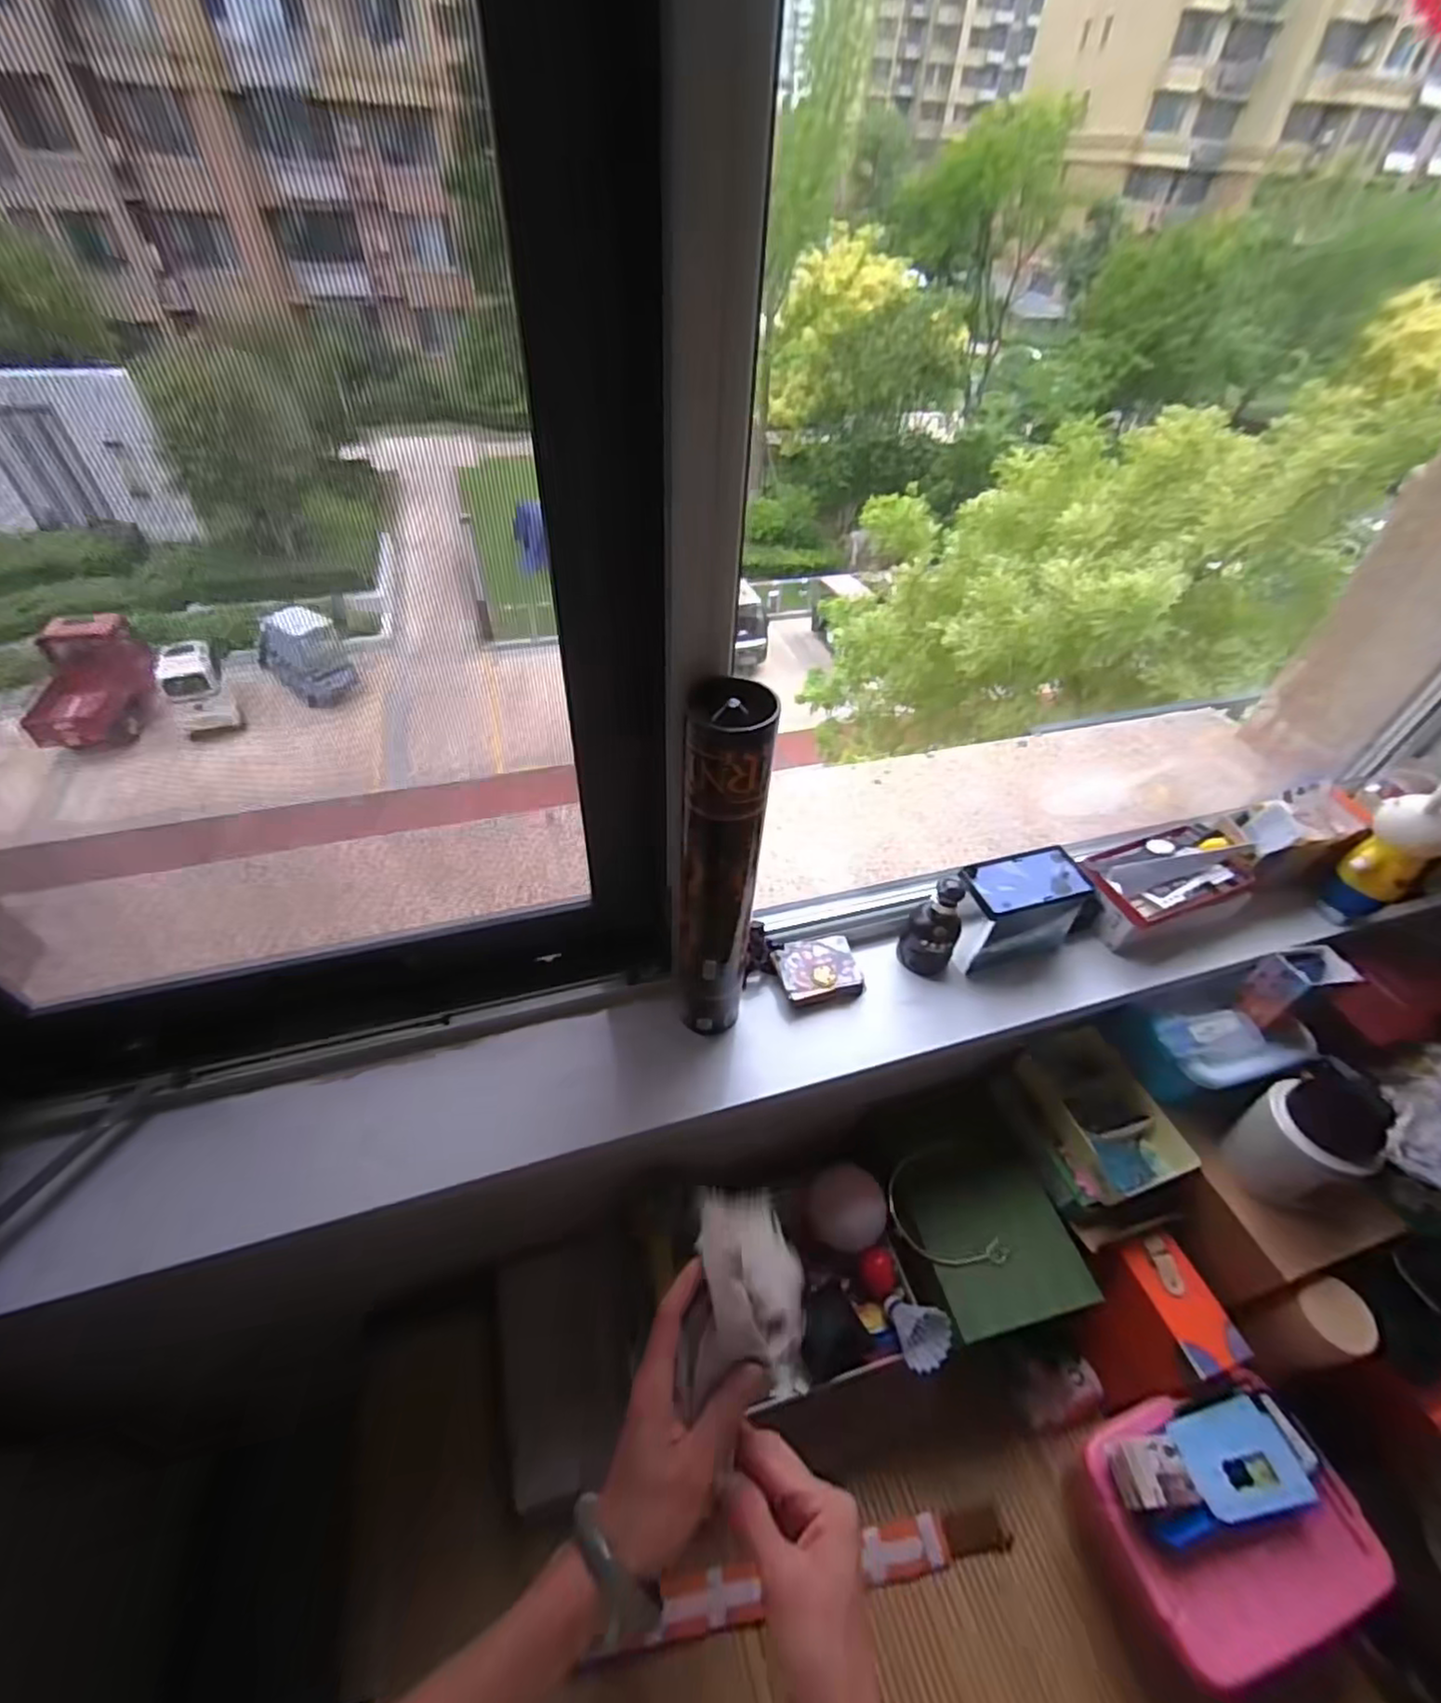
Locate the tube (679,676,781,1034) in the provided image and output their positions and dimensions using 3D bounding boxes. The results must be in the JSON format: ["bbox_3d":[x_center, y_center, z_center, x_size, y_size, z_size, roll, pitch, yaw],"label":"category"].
[{"bbox_3d":[-0.002,0.034,0.589,0.065,0.377,0.058,2,46,-2],"label":"tube"}]

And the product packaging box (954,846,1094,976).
[{"bbox_3d":[0.342,0.073,0.808,0.147,0.123,0.082,-10,48,-14],"label":"product packaging box"}]

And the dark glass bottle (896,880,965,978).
[{"bbox_3d":[0.243,0.088,0.775,0.063,0.129,0.048,24,49,18],"label":"dark glass bottle"}]

